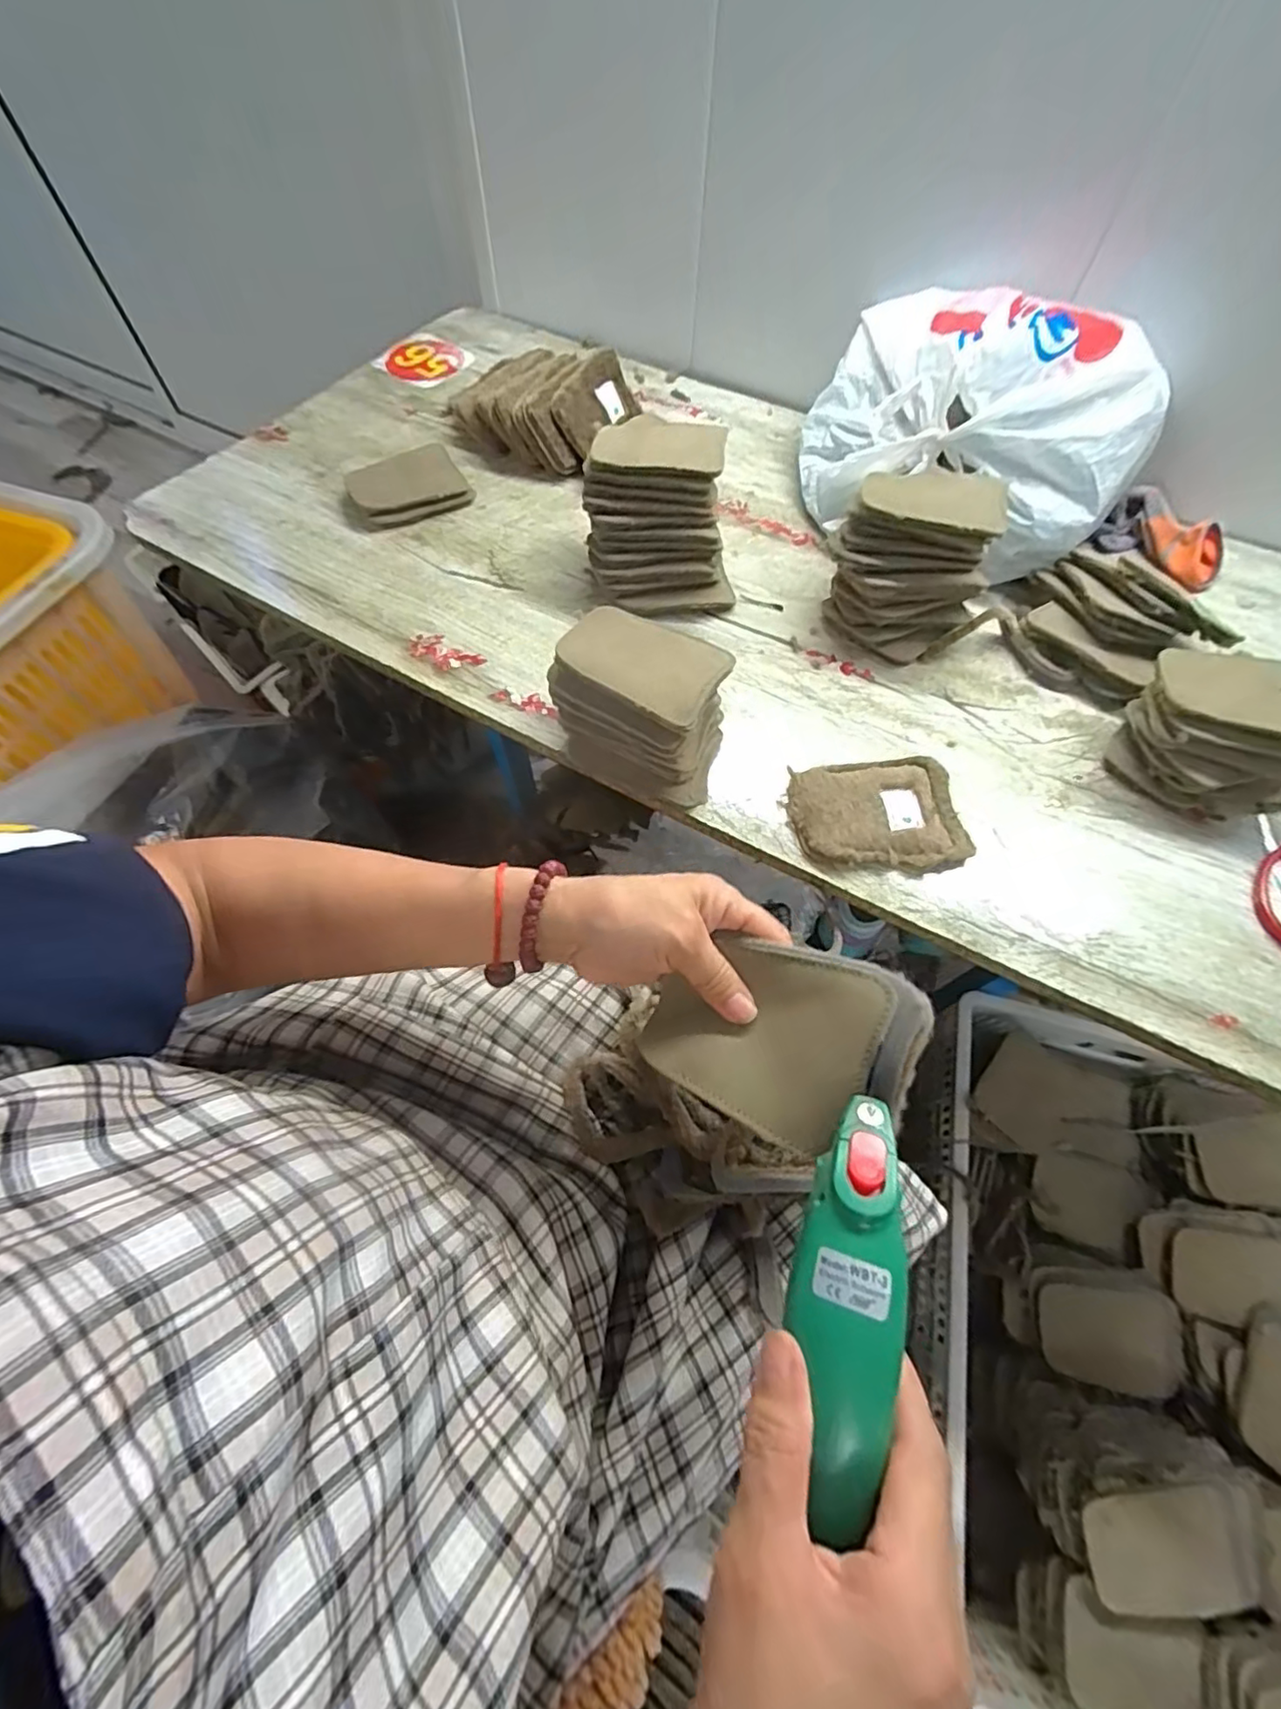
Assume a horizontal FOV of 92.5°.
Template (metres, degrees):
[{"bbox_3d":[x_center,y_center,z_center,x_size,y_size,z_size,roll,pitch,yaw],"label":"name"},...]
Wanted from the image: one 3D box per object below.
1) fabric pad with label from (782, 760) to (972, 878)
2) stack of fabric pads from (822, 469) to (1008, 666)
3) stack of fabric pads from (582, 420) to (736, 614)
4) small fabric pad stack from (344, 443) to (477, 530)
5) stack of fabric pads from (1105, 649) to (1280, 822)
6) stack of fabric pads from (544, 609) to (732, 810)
[{"bbox_3d":[0.181,-0.030,0.476,0.127,0.016,0.096,-5,61,-4],"label":"fabric pad with label"},{"bbox_3d":[0.235,-0.257,0.541,0.131,0.116,0.122,25,63,12],"label":"stack of fabric pads"},{"bbox_3d":[0.019,-0.297,0.550,0.132,0.126,0.098,1,61,-1],"label":"stack of fabric pads"},{"bbox_3d":[-0.249,-0.395,0.656,0.114,0.017,0.114,-29,65,-16],"label":"small fabric pad stack"},{"bbox_3d":[0.451,-0.092,0.476,0.131,0.078,0.101,9,61,3],"label":"stack of fabric pads"},{"bbox_3d":[0.003,-0.113,0.471,0.122,0.093,0.086,24,63,12],"label":"stack of fabric pads"}]

